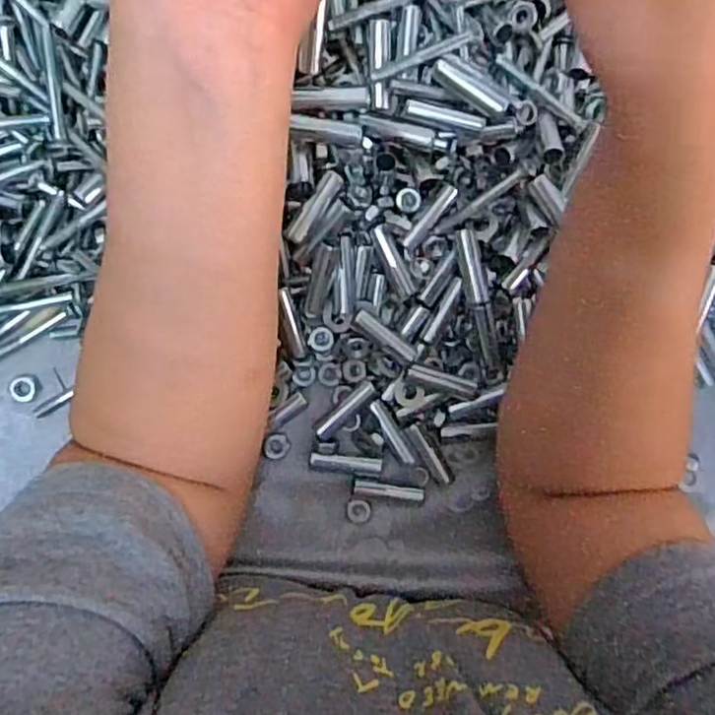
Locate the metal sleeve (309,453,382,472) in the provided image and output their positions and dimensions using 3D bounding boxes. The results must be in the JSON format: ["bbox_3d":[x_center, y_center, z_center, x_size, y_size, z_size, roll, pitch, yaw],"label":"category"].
[{"bbox_3d":[-0.006,0.057,0.376,0.039,0.007,0.008,5,89,-7],"label":"metal sleeve"}]

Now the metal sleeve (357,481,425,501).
[{"bbox_3d":[0.017,0.072,0.377,0.038,0.011,0.009,7,89,-7],"label":"metal sleeve"}]

